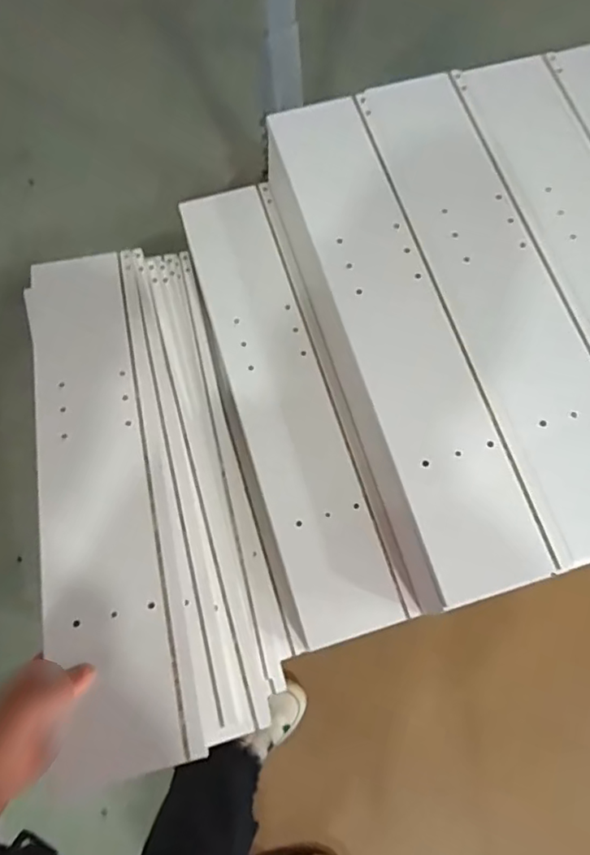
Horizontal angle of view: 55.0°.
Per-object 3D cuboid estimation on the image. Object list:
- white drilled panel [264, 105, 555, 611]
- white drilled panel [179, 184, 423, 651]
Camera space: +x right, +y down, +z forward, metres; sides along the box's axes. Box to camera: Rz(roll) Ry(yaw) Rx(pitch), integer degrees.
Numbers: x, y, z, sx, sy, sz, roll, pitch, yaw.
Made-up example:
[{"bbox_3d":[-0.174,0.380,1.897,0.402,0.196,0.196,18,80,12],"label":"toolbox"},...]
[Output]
[{"bbox_3d":[0.101,-0.107,0.563,0.105,0.026,0.535,-16,72,-4],"label":"white drilled panel"},{"bbox_3d":[-0.016,-0.038,0.659,0.126,0.024,0.545,-17,74,-5],"label":"white drilled panel"}]

